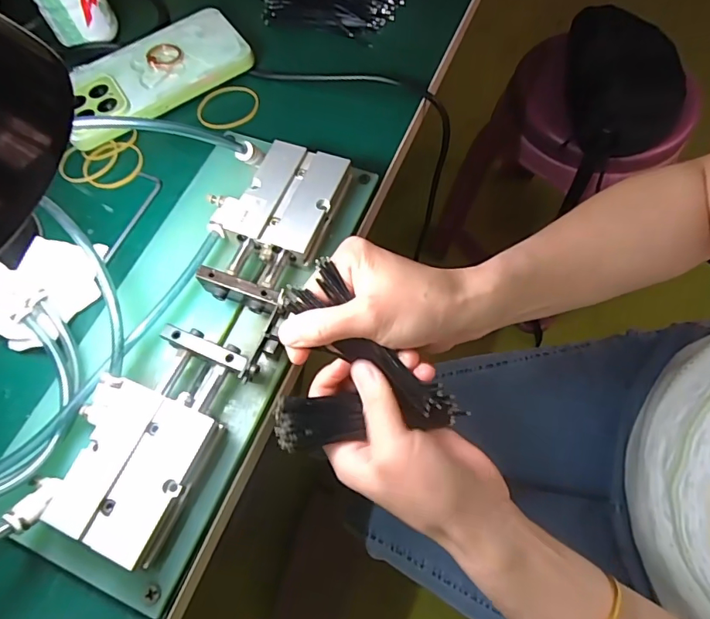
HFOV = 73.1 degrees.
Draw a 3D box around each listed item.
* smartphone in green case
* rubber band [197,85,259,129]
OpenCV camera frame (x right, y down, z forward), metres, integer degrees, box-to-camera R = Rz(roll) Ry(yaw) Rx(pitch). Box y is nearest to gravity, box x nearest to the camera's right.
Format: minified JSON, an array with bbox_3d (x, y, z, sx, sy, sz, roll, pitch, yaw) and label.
[{"bbox_3d":[-0.161,-0.189,0.377,0.145,0.014,0.078,-30,69,-11],"label":"smartphone in green case"},{"bbox_3d":[-0.098,-0.157,0.372,0.049,0.005,0.040,-40,71,-15],"label":"rubber band"}]

